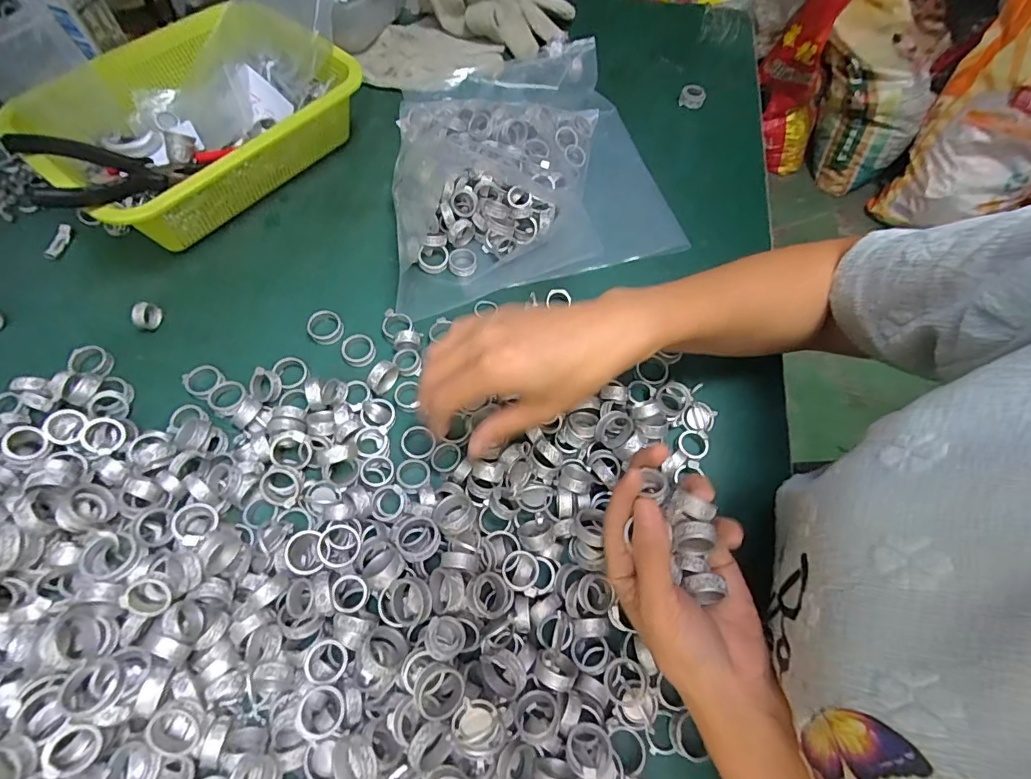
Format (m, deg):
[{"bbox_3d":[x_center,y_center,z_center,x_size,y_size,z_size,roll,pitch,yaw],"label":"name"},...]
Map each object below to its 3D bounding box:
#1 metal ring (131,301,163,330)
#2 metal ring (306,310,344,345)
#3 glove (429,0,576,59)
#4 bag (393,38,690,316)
[{"bbox_3d":[-0.305,-0.061,0.410,0.010,0.022,0.022,13,64,4],"label":"metal ring"},{"bbox_3d":[-0.160,-0.052,0.417,0.028,0.011,0.029,1,64,-2],"label":"metal ring"},{"bbox_3d":[-0.015,-0.454,0.591,0.182,0.046,0.092,-3,64,-4],"label":"glove"},{"bbox_3d":[-0.004,-0.239,0.498,0.278,0.036,0.298,-16,66,-10],"label":"bag"}]

